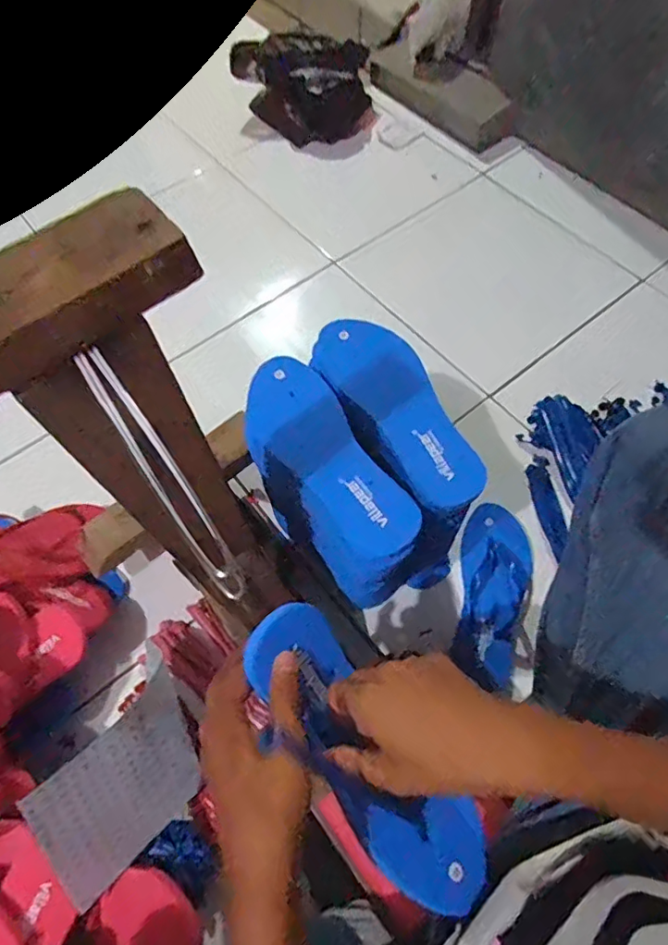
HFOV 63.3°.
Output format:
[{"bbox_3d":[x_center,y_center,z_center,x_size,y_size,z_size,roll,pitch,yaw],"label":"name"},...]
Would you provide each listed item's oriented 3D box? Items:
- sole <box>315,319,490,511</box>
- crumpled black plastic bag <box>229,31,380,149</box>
[{"bbox_3d":[0.068,-0.071,0.545,0.087,0.014,0.236,-31,67,-13],"label":"sole"},{"bbox_3d":[-0.066,-0.832,1.164,0.288,0.131,0.225,-8,64,-2],"label":"crumpled black plastic bag"}]

